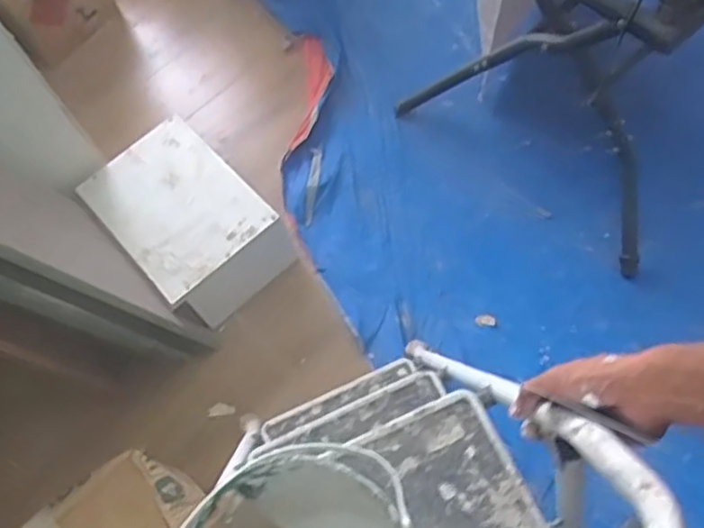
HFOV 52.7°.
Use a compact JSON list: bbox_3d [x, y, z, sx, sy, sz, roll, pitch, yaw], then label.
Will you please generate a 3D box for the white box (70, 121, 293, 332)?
[{"bbox_3d":[-0.363,-0.105,1.542,0.294,0.135,0.430,-38,65,-17],"label":"white box"}]

